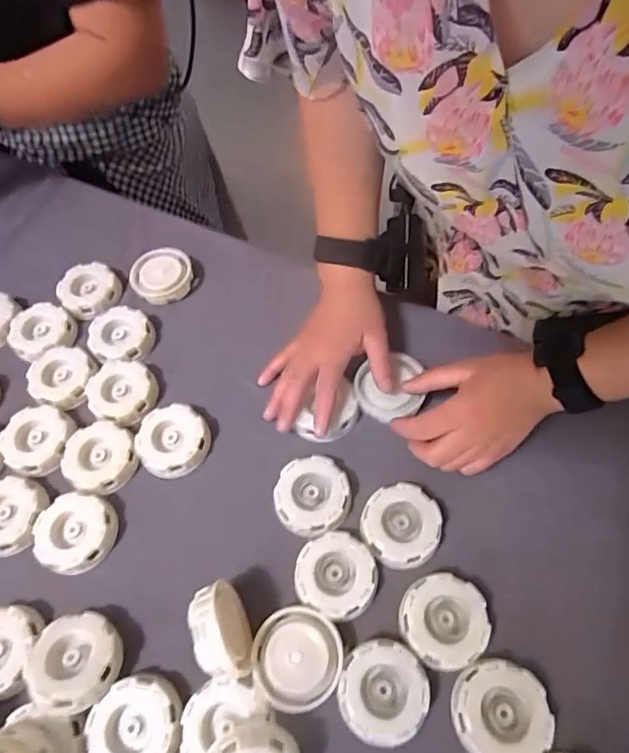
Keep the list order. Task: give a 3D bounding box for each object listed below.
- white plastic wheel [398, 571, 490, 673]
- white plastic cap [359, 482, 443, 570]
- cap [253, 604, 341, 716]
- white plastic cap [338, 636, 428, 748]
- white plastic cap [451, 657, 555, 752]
[{"bbox_3d":[0.097,0.183,0.389,0.063,0.022,0.062,-1,61,1],"label":"white plastic wheel"},{"bbox_3d":[0.070,0.121,0.422,0.062,0.021,0.066,-1,61,1],"label":"white plastic cap"},{"bbox_3d":[-0.013,0.206,0.379,0.063,0.015,0.065,-1,61,1],"label":"cap"},{"bbox_3d":[0.048,0.223,0.368,0.061,0.021,0.061,5,62,5],"label":"white plastic cap"},{"bbox_3d":[0.130,0.233,0.359,0.063,0.023,0.062,-1,61,1],"label":"white plastic cap"}]

